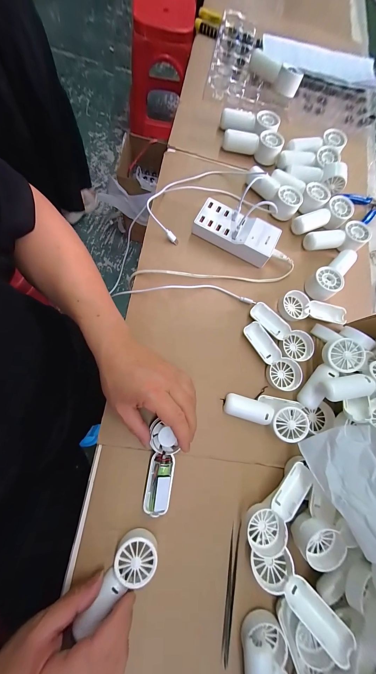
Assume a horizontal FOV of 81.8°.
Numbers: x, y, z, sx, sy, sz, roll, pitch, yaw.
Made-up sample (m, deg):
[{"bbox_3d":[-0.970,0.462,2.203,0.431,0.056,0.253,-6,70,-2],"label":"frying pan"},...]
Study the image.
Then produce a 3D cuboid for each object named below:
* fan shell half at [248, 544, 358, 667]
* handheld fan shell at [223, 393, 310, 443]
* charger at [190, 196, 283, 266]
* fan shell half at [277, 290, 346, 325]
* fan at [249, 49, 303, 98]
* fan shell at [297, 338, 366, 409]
[{"bbox_3d":[0.125,0.287,0.244,0.106,0.019,0.041,28,77,32],"label":"fan shell half"},{"bbox_3d":[0.105,0.110,0.299,0.109,0.027,0.041,16,77,4],"label":"handheld fan shell"},{"bbox_3d":[0.081,-0.176,0.357,0.131,0.031,0.061,29,75,0],"label":"charger"},{"bbox_3d":[0.205,-0.047,0.356,0.109,0.022,0.043,7,76,-6],"label":"fan shell half"},{"bbox_3d":[0.179,-0.547,0.448,0.042,0.032,0.109,-36,84,-14],"label":"fan"},{"bbox_3d":[0.194,0.050,0.301,0.048,0.022,0.108,35,100,8],"label":"fan shell"}]

